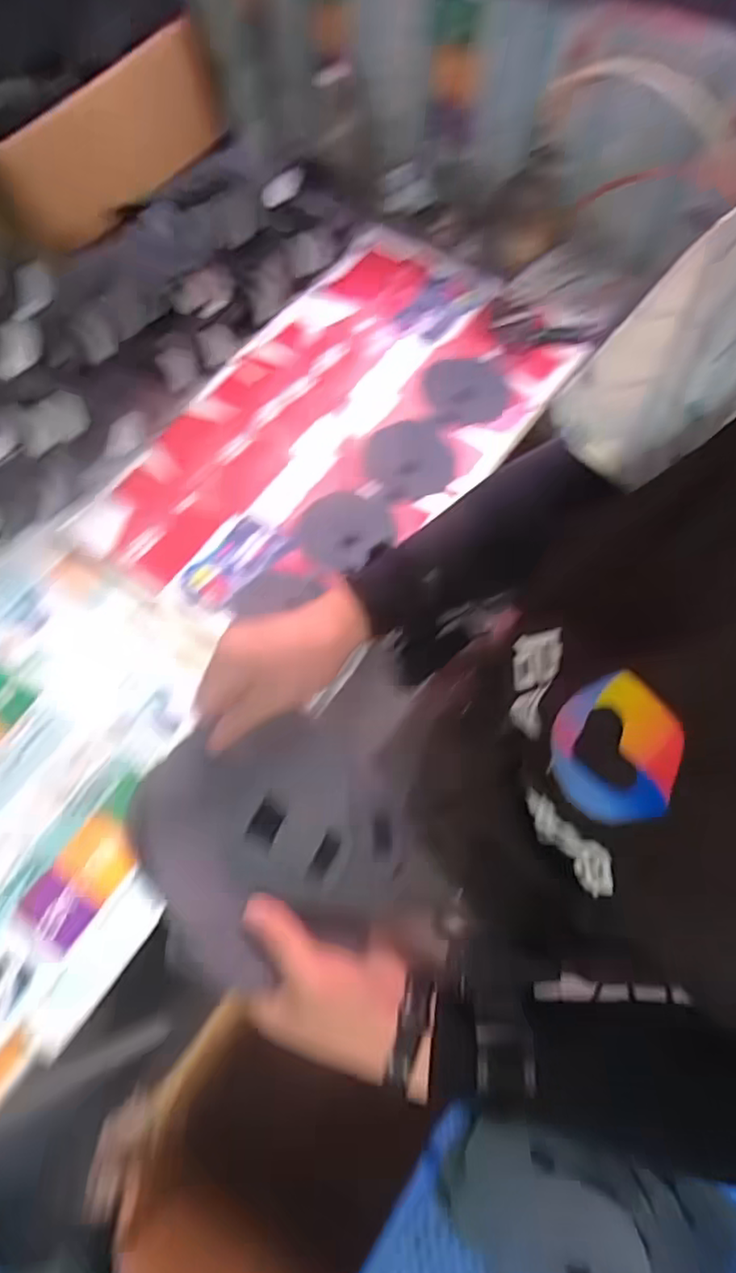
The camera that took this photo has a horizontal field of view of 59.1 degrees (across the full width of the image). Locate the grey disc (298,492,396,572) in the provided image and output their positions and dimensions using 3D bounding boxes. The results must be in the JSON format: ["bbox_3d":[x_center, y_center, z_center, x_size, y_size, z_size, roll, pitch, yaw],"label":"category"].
[{"bbox_3d":[-0.031,-0.161,0.952,0.138,0.010,0.117,-25,69,-7],"label":"grey disc"}]

